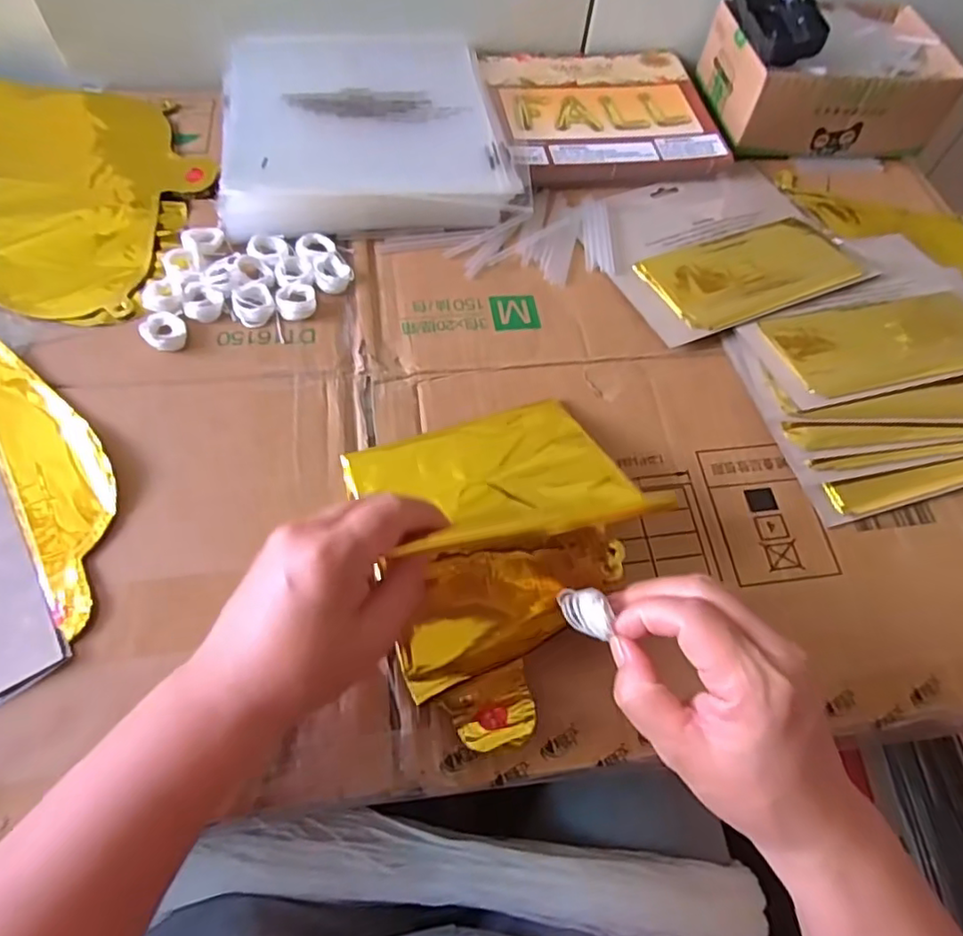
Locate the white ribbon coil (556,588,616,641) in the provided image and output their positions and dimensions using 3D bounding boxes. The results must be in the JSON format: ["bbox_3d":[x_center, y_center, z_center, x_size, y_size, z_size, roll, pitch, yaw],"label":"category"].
[{"bbox_3d":[0.049,0.066,0.290,0.019,0.007,0.028,-25,67,-16],"label":"white ribbon coil"}]

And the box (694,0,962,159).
[{"bbox_3d":[0.301,-0.351,0.546,0.184,0.062,0.133,-2,63,-5],"label":"box"}]

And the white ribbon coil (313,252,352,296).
[{"bbox_3d":[-0.108,-0.142,0.456,0.025,0.006,0.035,-12,64,-10],"label":"white ribbon coil"}]

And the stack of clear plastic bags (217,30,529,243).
[{"bbox_3d":[-0.092,-0.279,0.506,0.219,0.027,0.221,-7,63,-8],"label":"stack of clear plastic bags"}]

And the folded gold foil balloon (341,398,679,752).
[{"bbox_3d":[0.026,0.040,0.349,0.166,0.049,0.178,-16,65,-12],"label":"folded gold foil balloon"}]

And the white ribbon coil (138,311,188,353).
[{"bbox_3d":[-0.206,-0.089,0.407,0.026,0.011,0.028,2,62,-3],"label":"white ribbon coil"}]

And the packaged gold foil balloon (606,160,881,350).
[{"bbox_3d":[0.183,-0.179,0.482,0.186,0.014,0.160,-19,65,-14],"label":"packaged gold foil balloon"}]

